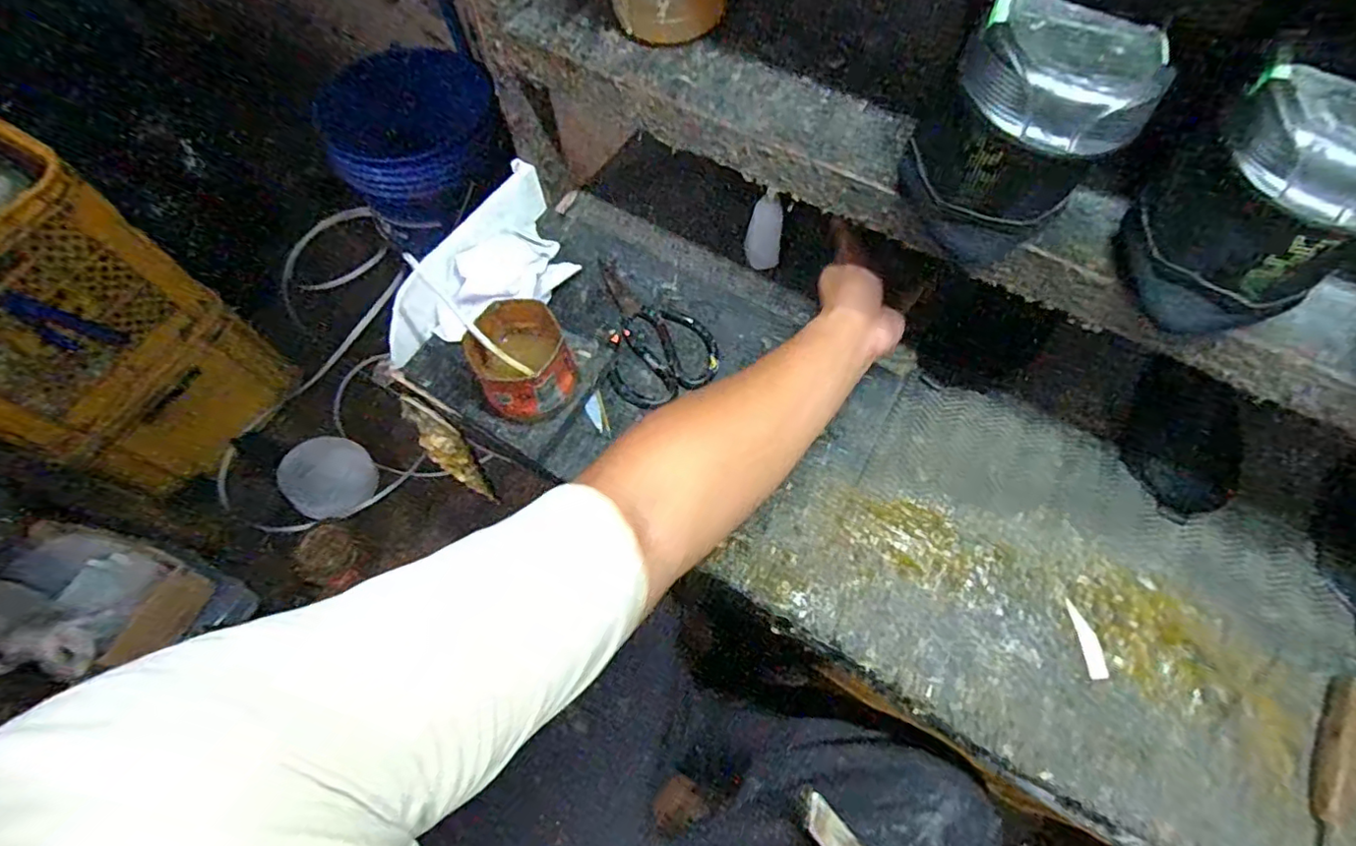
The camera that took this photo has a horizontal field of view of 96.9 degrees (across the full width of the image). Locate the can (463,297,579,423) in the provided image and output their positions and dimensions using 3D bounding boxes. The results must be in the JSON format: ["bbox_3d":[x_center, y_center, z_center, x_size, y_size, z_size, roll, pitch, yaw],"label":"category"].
[{"bbox_3d":[-0.132,-0.047,0.528,0.080,0.090,0.089,-25,65,-10],"label":"can"}]

